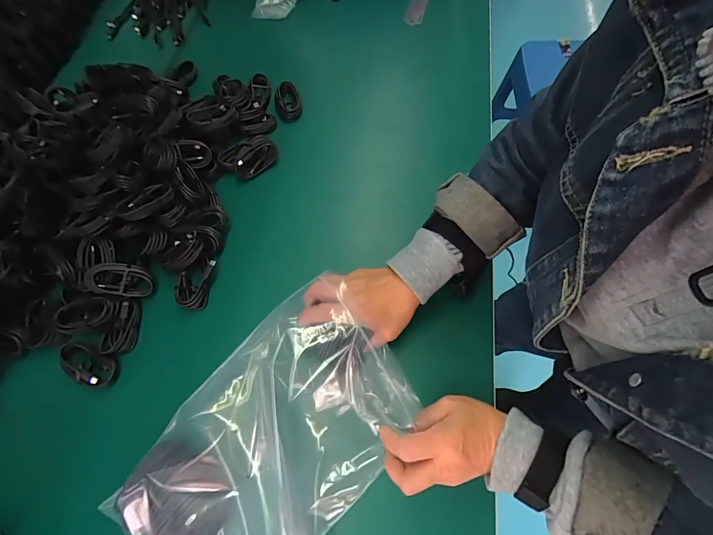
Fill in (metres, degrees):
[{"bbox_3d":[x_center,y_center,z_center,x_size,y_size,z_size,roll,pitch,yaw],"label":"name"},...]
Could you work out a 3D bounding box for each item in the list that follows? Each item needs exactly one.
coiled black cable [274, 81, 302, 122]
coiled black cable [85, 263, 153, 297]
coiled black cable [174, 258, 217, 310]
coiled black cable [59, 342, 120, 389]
[{"bbox_3d":[-0.118,-0.284,0.584,0.044,0.017,0.076,-13,66,-3],"label":"coiled black cable"},{"bbox_3d":[-0.306,0.016,0.442,0.073,0.009,0.041,9,91,-22],"label":"coiled black cable"},{"bbox_3d":[-0.216,0.022,0.452,0.043,0.020,0.066,9,67,7],"label":"coiled black cable"},{"bbox_3d":[-0.328,0.118,0.415,0.074,0.015,0.039,31,61,5],"label":"coiled black cable"}]

